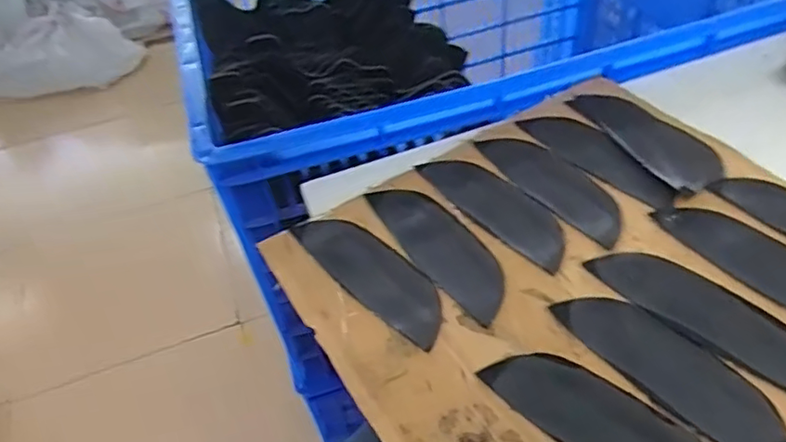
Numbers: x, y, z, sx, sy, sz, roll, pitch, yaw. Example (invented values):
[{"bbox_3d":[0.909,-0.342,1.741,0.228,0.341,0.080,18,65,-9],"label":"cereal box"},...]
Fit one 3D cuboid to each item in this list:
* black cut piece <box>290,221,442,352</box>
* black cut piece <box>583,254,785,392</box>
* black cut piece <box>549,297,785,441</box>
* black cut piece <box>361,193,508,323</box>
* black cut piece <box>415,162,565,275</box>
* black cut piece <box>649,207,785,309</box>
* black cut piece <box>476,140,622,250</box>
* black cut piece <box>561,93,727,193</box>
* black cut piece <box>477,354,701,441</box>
[{"bbox_3d":[-0.015,0.036,0.426,0.045,0.004,0.140,-36,53,-21],"label":"black cut piece"},{"bbox_3d":[0.197,0.055,0.374,0.141,0.004,0.052,33,58,32],"label":"black cut piece"},{"bbox_3d":[0.165,0.086,0.353,0.048,0.004,0.138,-33,51,-23],"label":"black cut piece"},{"bbox_3d":[0.035,0.017,0.434,0.049,0.007,0.139,-29,48,-10],"label":"black cut piece"},{"bbox_3d":[0.079,-0.014,0.457,0.048,0.006,0.142,-32,49,-22],"label":"black cut piece"},{"bbox_3d":[0.249,0.027,0.393,0.049,0.007,0.141,-30,50,-20],"label":"black cut piece"},{"bbox_3d":[0.125,-0.030,0.469,0.047,0.007,0.139,-31,49,-15],"label":"black cut piece"},{"bbox_3d":[0.205,-0.073,0.491,0.058,0.008,0.144,-22,48,-13],"label":"black cut piece"},{"bbox_3d":[0.121,0.115,0.333,0.142,0.006,0.049,28,59,31],"label":"black cut piece"}]

